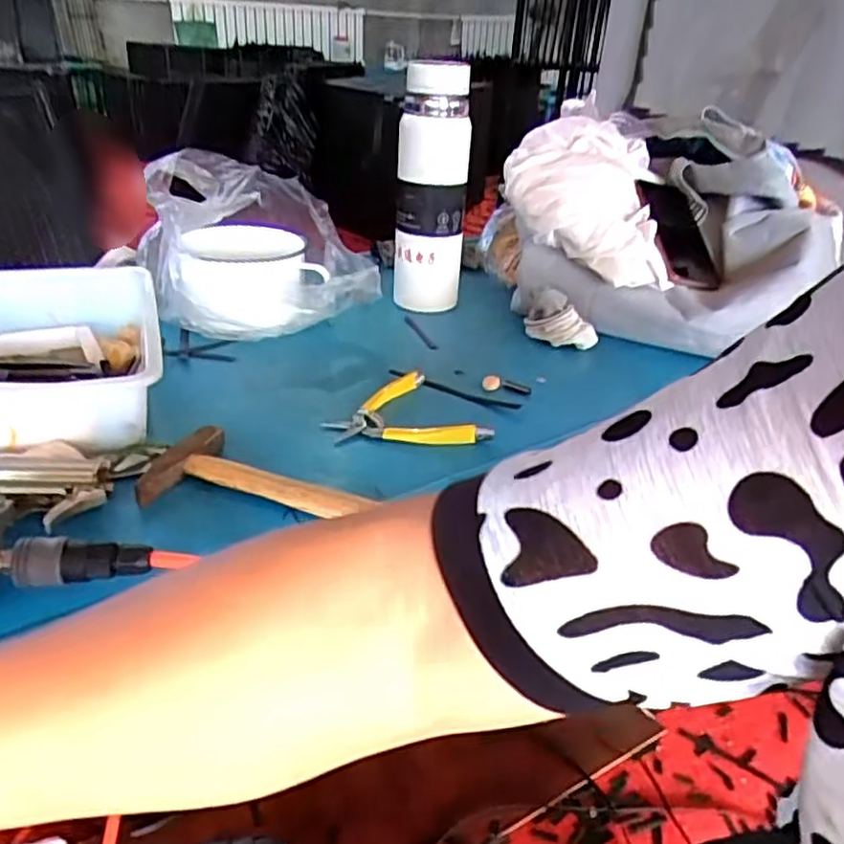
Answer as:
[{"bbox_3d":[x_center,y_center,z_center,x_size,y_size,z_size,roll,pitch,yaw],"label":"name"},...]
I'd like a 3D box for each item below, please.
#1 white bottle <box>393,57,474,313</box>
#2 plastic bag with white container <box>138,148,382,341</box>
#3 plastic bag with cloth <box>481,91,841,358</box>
[{"bbox_3d":[0.012,-0.278,0.822,0.081,0.277,0.094,4,30,2],"label":"white bottle"},{"bbox_3d":[-0.197,-0.200,0.782,0.226,0.157,0.210,-14,34,-28],"label":"plastic bag with white container"},{"bbox_3d":[0.286,-0.242,0.831,0.345,0.216,0.282,11,30,13],"label":"plastic bag with cloth"}]

